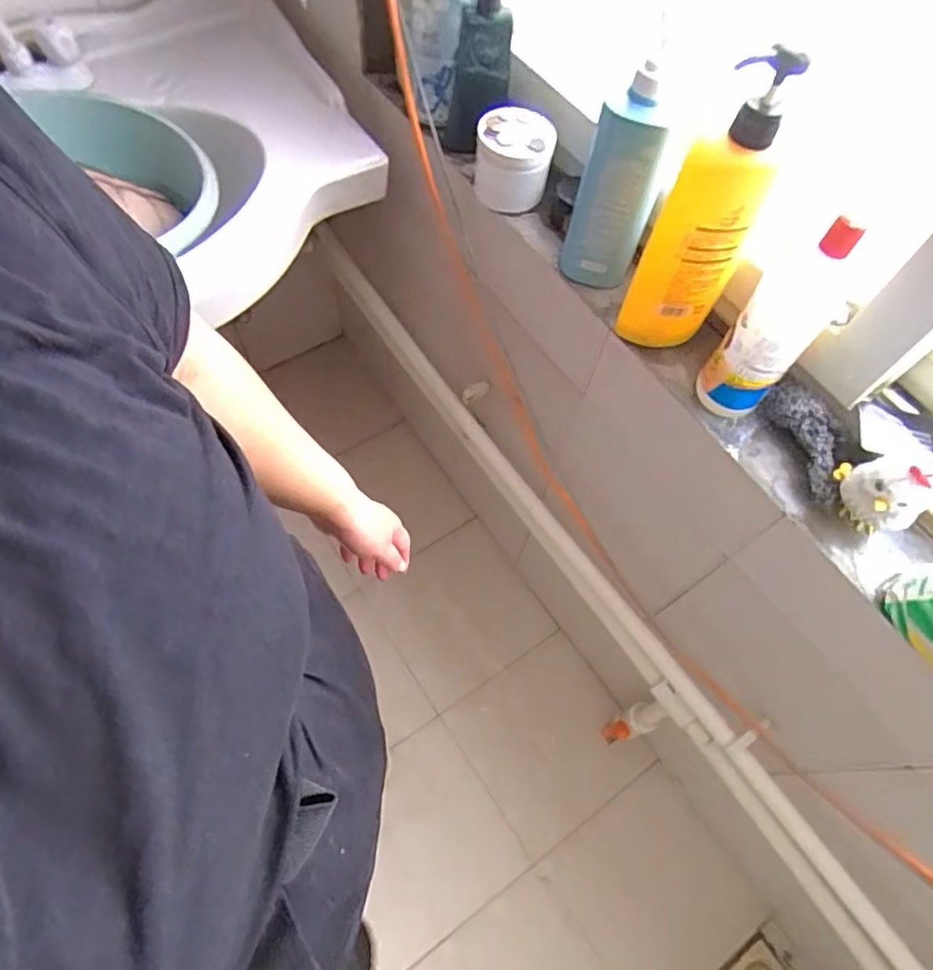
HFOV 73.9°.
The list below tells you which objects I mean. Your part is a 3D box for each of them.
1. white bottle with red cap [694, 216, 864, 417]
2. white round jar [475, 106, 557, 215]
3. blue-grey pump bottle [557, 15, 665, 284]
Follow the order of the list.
[{"bbox_3d":[0.258,-0.129,0.521,0.053,0.189,0.057,-38,71,-19],"label":"white bottle with red cap"},{"bbox_3d":[0.057,-0.369,0.707,0.090,0.073,0.088,15,64,4],"label":"white round jar"},{"bbox_3d":[0.138,-0.281,0.591,0.062,0.197,0.077,4,63,-1],"label":"blue-grey pump bottle"}]

